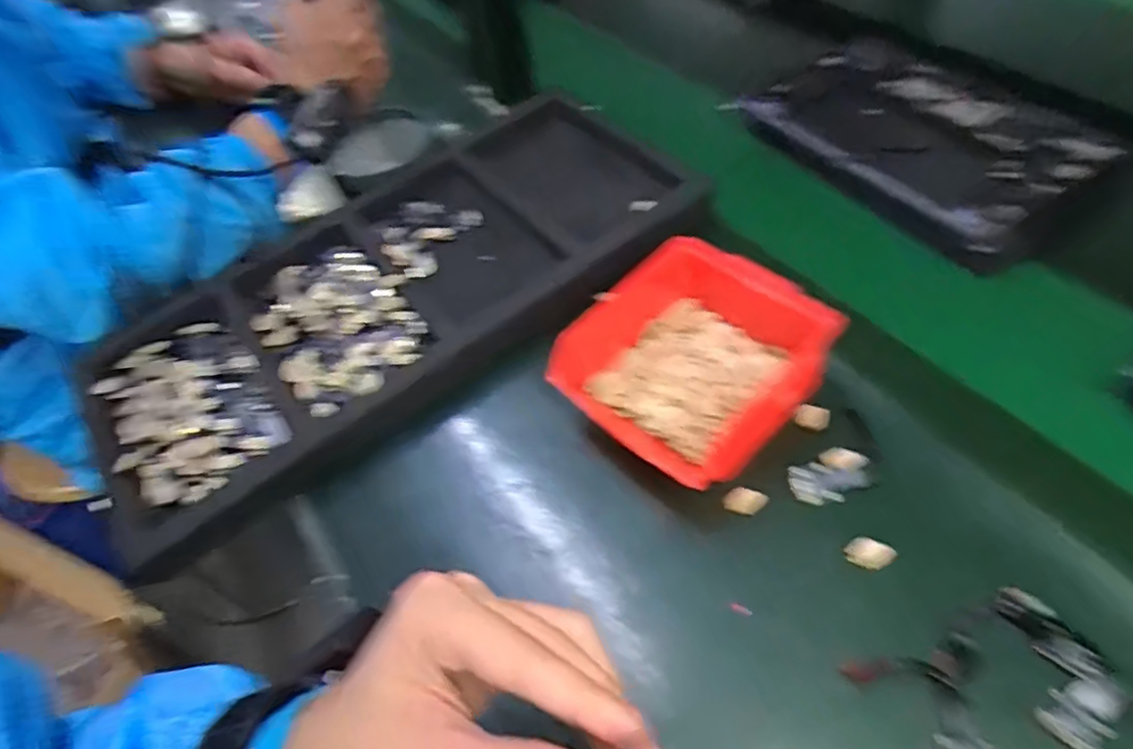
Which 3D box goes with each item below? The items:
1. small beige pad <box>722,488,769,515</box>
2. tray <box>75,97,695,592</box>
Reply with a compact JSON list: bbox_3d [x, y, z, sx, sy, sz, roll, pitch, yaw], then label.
[{"bbox_3d":[0.107,0.077,0.391,0.025,0.008,0.014,10,55,16],"label":"small beige pad"},{"bbox_3d":[-0.140,-0.070,0.526,0.497,0.063,0.244,-33,55,-16],"label":"tray"}]

